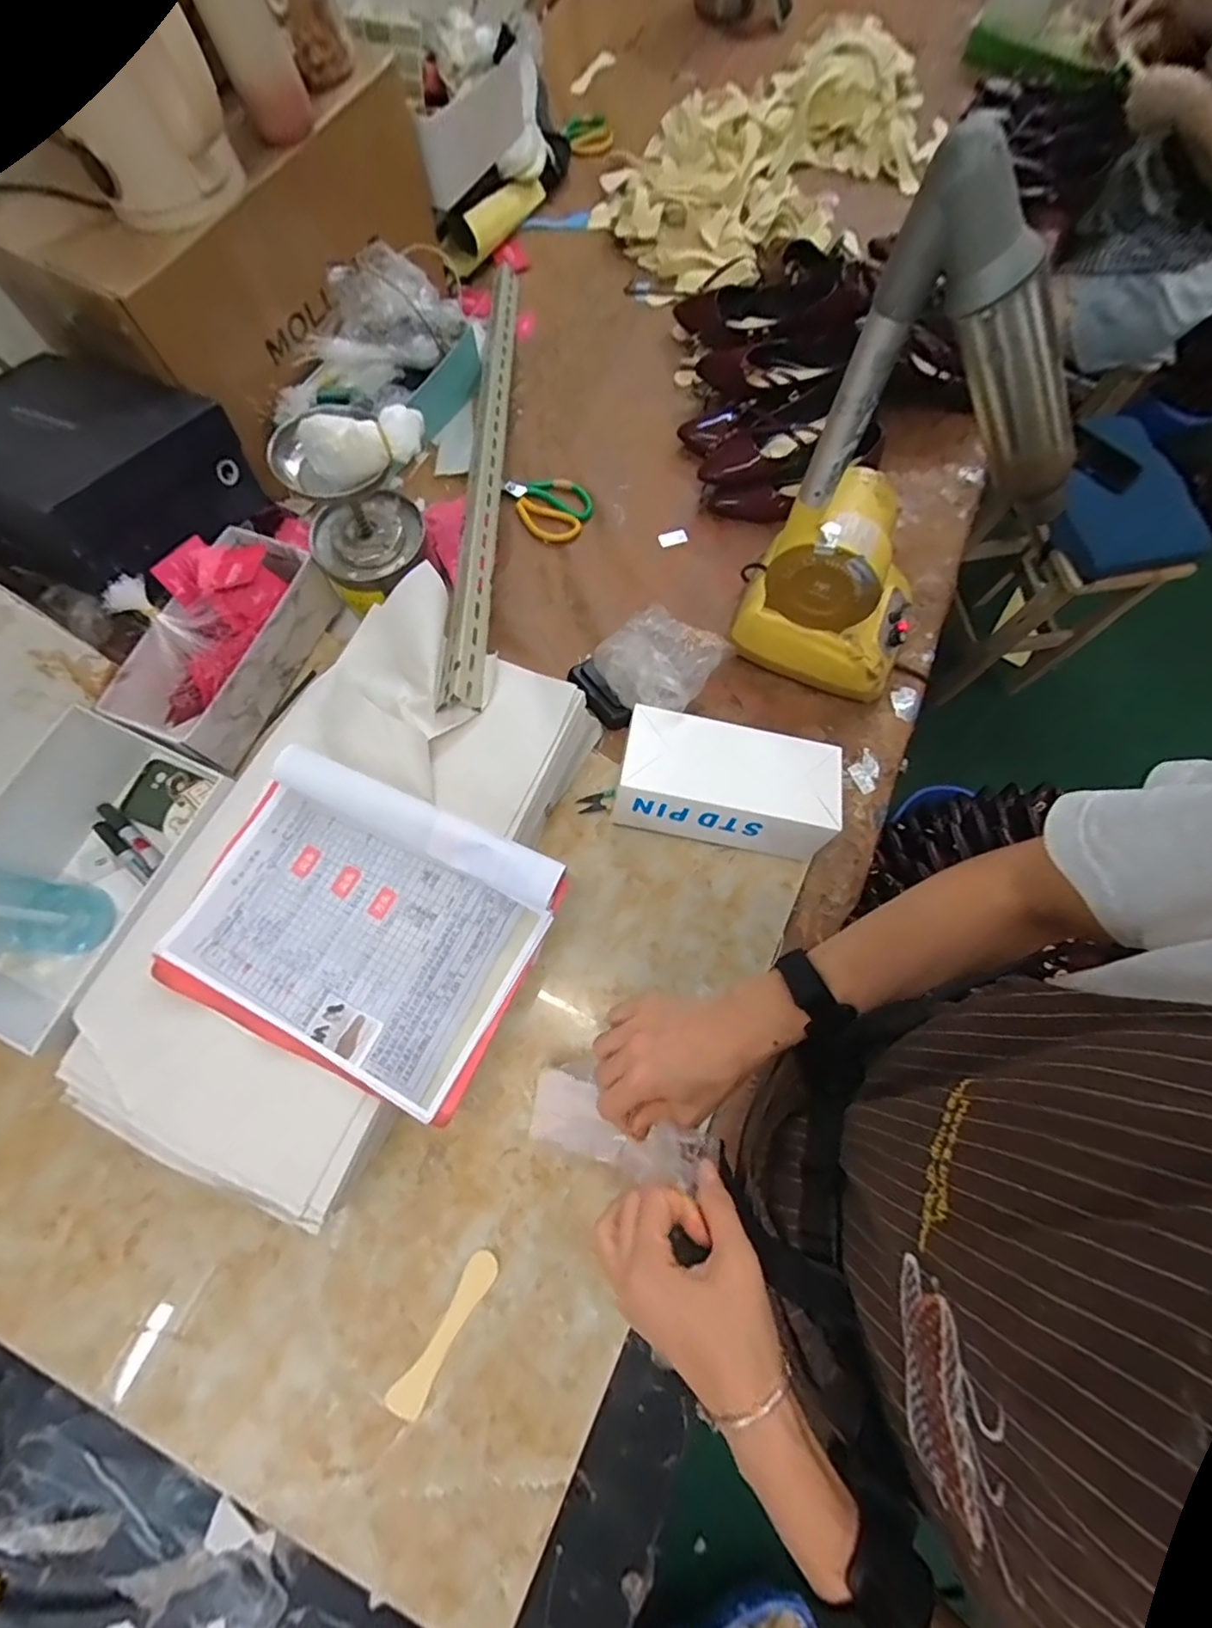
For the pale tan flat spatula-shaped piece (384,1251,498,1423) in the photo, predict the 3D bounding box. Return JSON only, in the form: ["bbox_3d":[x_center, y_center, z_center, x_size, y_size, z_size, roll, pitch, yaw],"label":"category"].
[{"bbox_3d":[-0.153,0.497,0.573,0.032,0.004,0.149,32,76,10],"label":"pale tan flat spatula-shaped piece"}]

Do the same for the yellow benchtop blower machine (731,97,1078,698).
[{"bbox_3d":[0.293,-0.320,0.595,0.218,0.473,0.168,24,75,7],"label":"yellow benchtop blower machine"}]

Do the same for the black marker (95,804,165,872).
[{"bbox_3d":[-0.559,0.025,0.702,0.112,0.014,0.017,39,77,11],"label":"black marker"}]

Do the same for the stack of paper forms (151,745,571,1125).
[{"bbox_3d":[-0.228,0.102,0.560,0.303,0.054,0.249,25,75,8],"label":"stack of paper forms"}]

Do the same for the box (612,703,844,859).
[{"bbox_3d":[0.139,-0.034,0.685,0.235,0.110,0.119,13,74,3],"label":"box"}]

